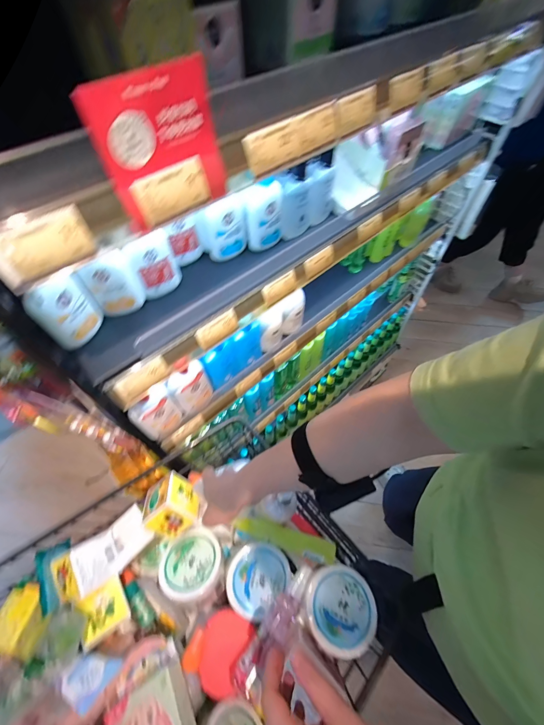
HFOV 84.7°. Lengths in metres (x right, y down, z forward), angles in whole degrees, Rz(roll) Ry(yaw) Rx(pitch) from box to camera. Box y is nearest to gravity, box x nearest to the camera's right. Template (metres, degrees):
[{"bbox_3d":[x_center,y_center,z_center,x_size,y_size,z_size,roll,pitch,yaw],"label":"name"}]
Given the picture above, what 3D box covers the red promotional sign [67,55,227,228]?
[{"bbox_3d":[-0.088,-0.175,0.245,0.101,0.092,0.007,-37,59,-22],"label":"red promotional sign"}]

